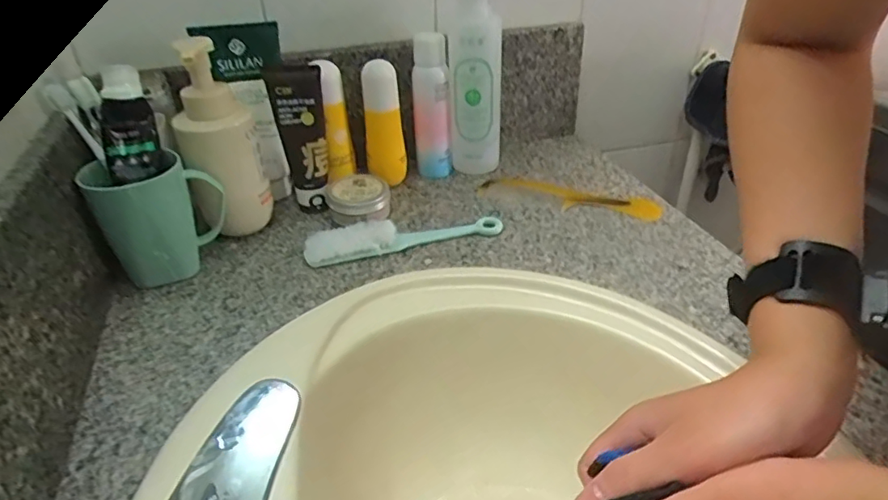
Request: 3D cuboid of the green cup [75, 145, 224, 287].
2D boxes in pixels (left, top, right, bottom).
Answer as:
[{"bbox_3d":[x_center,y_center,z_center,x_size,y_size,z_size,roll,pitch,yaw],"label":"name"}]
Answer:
[{"bbox_3d":[-0.262,-0.028,0.525,0.105,0.114,0.069,-22,40,-27],"label":"green cup"}]

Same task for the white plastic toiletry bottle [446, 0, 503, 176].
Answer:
[{"bbox_3d":[0.038,-0.194,0.676,0.064,0.206,0.050,2,35,6],"label":"white plastic toiletry bottle"}]

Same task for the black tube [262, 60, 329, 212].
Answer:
[{"bbox_3d":[-0.152,-0.118,0.604,0.055,0.152,0.032,-9,35,-11],"label":"black tube"}]

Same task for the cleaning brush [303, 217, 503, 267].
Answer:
[{"bbox_3d":[-0.041,-0.018,0.587,0.206,0.021,0.042,-11,36,-13],"label":"cleaning brush"}]

